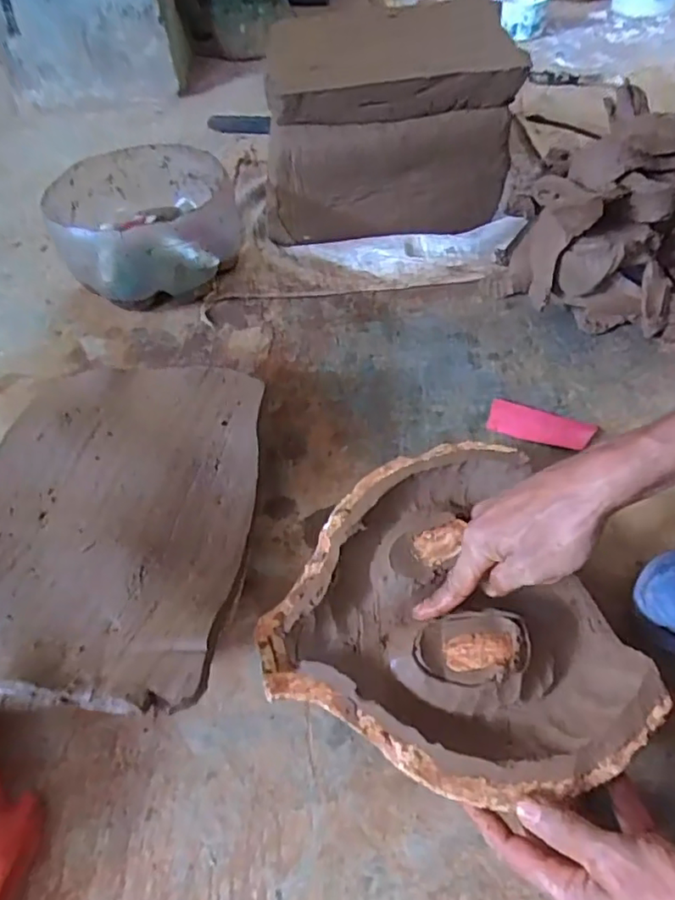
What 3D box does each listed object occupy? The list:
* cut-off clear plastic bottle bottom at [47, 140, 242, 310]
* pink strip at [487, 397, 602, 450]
[{"bbox_3d":[-0.264,-0.319,0.796,0.224,0.130,0.258,-17,53,-10],"label":"cut-off clear plastic bottle bottom"},{"bbox_3d":[0.221,-0.026,0.610,0.108,0.006,0.045,17,60,13],"label":"pink strip"}]

